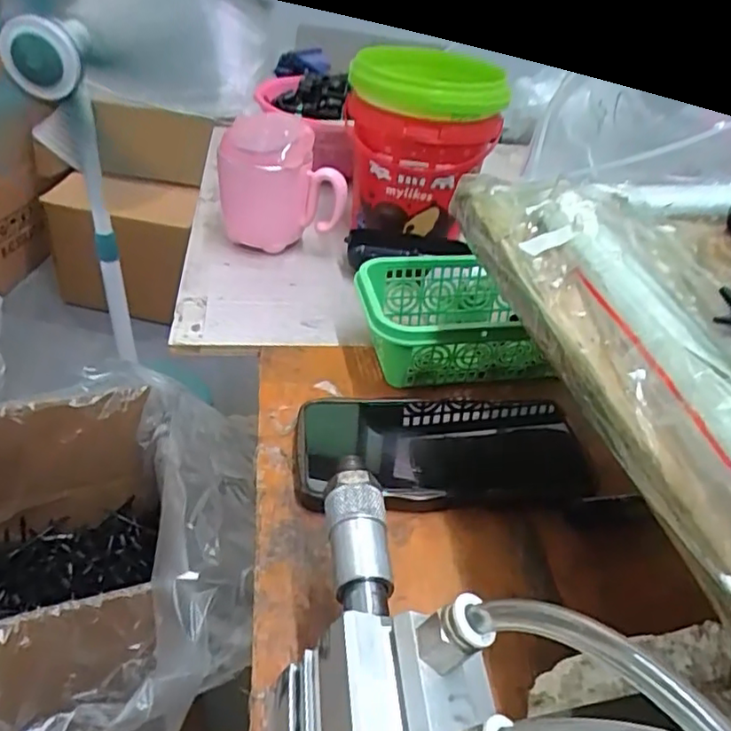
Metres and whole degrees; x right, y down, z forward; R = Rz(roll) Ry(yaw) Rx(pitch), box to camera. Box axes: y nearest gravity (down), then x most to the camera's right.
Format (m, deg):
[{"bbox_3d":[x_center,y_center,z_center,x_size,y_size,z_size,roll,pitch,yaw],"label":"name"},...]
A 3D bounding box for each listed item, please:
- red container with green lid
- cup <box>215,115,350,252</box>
[{"bbox_3d":[0.044,-0.196,0.524,0.122,0.158,0.124,4,38,-4],"label":"red container with green lid"},{"bbox_3d":[-0.074,-0.163,0.535,0.103,0.102,0.091,-2,39,-12],"label":"cup"}]

